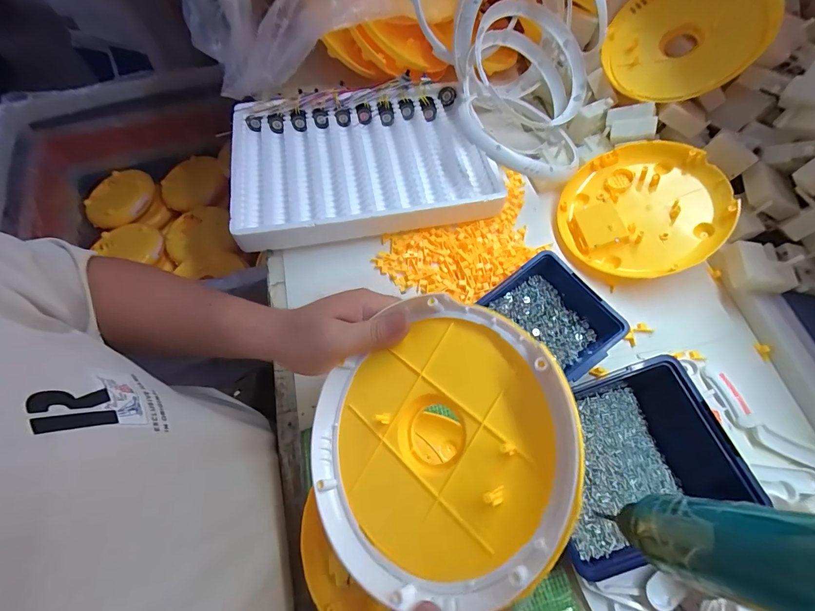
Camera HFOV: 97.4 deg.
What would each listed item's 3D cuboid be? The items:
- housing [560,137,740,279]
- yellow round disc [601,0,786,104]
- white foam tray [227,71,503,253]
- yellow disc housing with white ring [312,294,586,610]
[{"bbox_3d":[0.292,-0.115,0.453,0.185,0.042,0.185,-7,70,20],"label":"housing"},{"bbox_3d":[0.376,-0.364,0.486,0.188,0.033,0.185,3,82,28],"label":"yellow round disc"},{"bbox_3d":[-0.067,-0.211,0.495,0.336,0.042,0.267,-13,67,-6],"label":"white foam tray"},{"bbox_3d":[0.016,0.092,0.237,0.183,0.034,0.167,-14,64,31],"label":"yellow disc housing with white ring"}]

